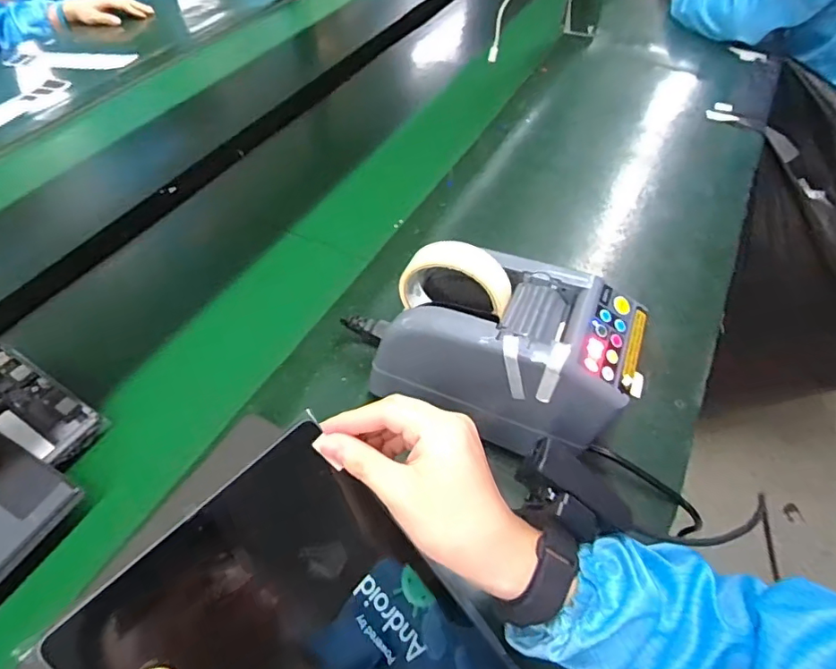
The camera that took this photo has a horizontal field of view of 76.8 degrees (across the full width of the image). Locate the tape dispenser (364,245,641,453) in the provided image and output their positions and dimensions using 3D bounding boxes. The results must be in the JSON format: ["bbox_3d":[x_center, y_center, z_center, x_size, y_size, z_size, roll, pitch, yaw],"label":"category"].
[{"bbox_3d":[0.078,0.010,0.455,0.199,0.150,0.115,19,54,17],"label":"tape dispenser"}]

